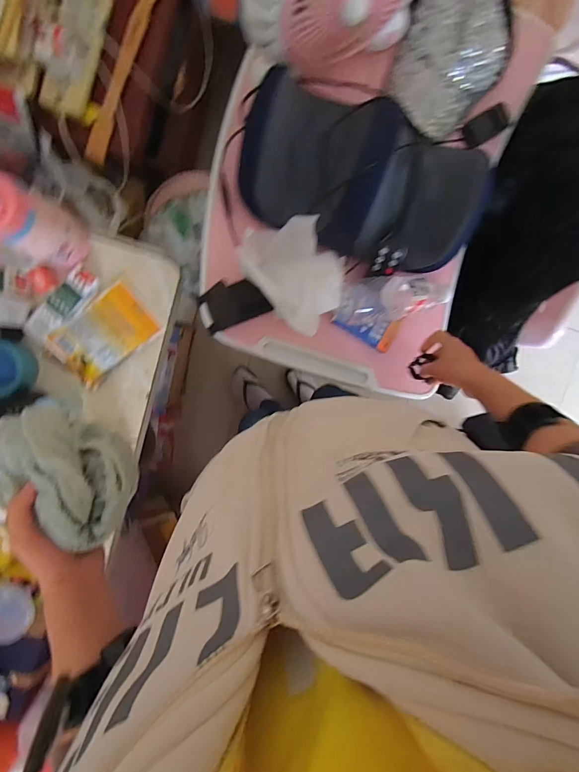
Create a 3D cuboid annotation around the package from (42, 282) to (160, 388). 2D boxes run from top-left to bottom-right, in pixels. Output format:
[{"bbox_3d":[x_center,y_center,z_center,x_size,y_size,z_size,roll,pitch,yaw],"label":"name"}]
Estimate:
[{"bbox_3d":[-0.326,-0.086,0.654,0.178,0.038,0.110,-40,100,1],"label":"package"}]

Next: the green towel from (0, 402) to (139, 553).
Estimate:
[{"bbox_3d":[-0.225,0.085,0.376,0.141,0.065,0.099,32,96,-7],"label":"green towel"}]

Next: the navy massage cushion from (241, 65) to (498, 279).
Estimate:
[{"bbox_3d":[0.106,-0.299,0.541,0.353,0.098,0.198,23,95,-9],"label":"navy massage cushion"}]

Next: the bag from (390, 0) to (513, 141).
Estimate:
[{"bbox_3d":[0.258,-0.524,0.581,0.176,0.056,0.245,30,94,-9],"label":"bag"}]

